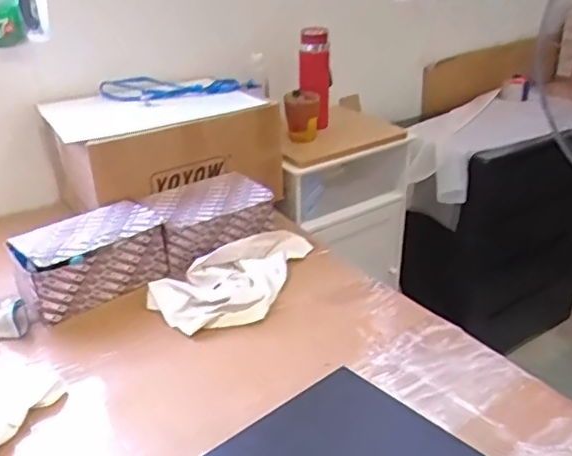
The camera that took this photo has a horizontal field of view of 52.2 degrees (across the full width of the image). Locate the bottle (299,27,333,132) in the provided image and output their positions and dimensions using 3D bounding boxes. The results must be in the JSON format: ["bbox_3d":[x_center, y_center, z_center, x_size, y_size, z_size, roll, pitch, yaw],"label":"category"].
[{"bbox_3d":[0.081,-0.403,1.587,0.083,0.265,0.071,-1,26,-1],"label":"bottle"}]

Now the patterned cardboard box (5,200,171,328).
[{"bbox_3d":[-0.359,0.061,1.060,0.156,0.135,0.253,21,34,37],"label":"patterned cardboard box"}]

